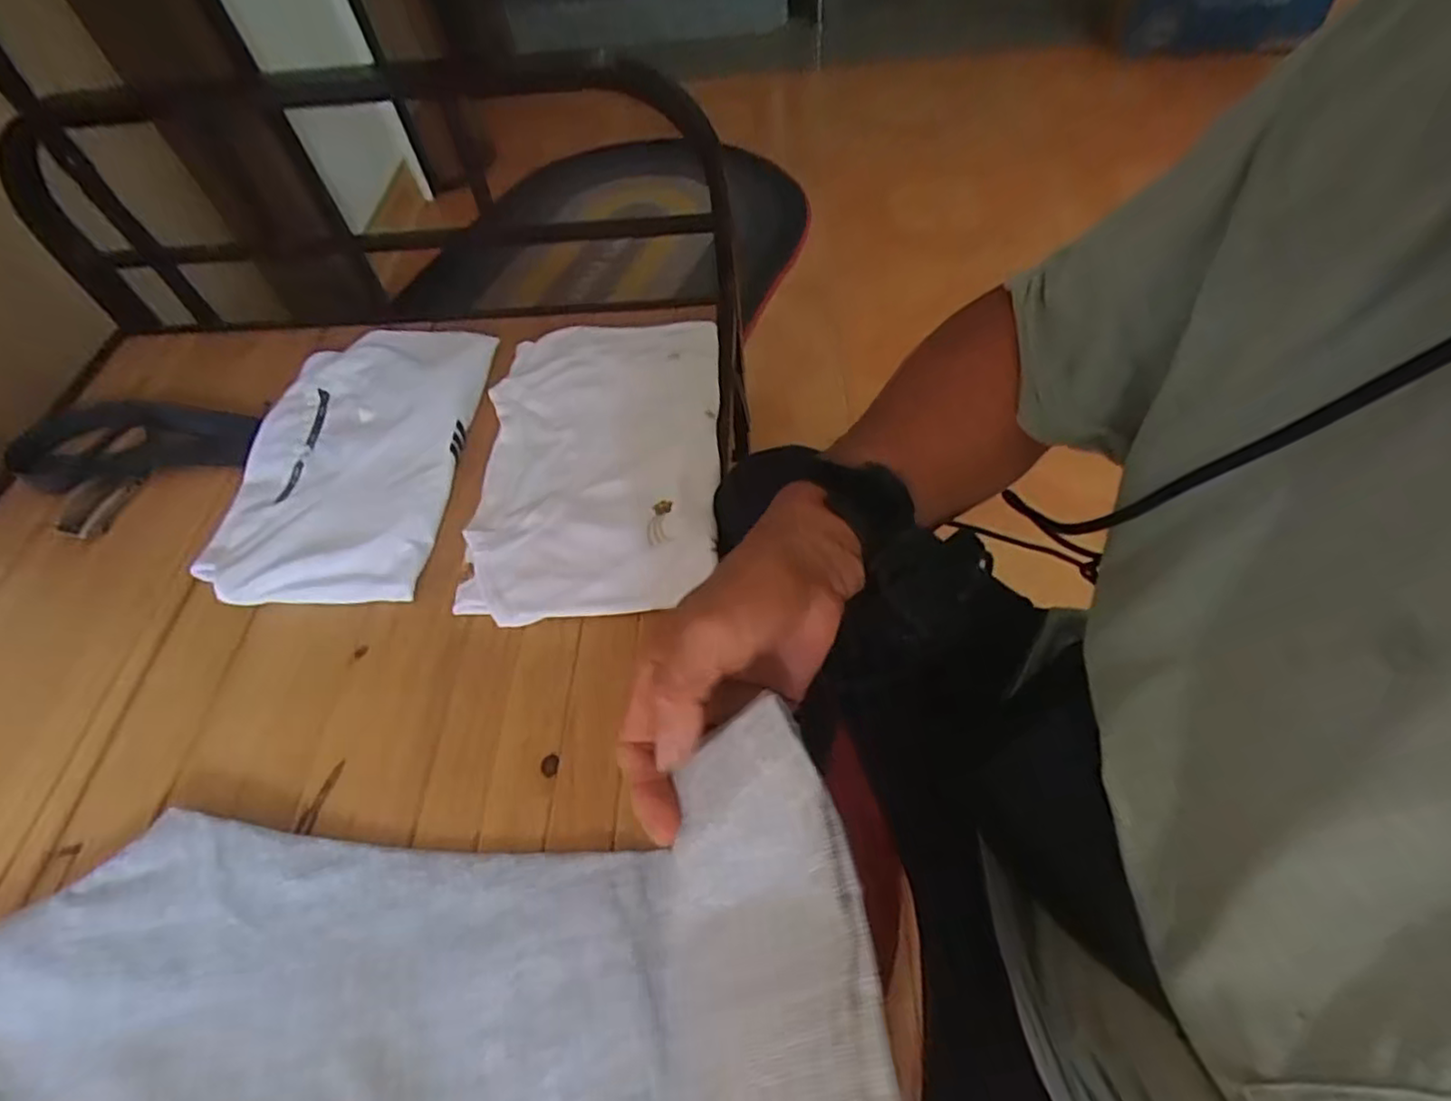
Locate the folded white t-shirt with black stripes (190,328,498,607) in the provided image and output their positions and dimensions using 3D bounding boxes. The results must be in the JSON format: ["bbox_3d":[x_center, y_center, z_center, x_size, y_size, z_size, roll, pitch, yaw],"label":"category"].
[{"bbox_3d":[-0.376,-0.101,0.693,0.216,0.020,0.331,-2,57,3],"label":"folded white t-shirt with black stripes"}]

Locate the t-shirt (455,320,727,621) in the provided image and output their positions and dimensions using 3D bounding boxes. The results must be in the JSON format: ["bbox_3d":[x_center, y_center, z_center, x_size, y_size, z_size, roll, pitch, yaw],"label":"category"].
[{"bbox_3d":[-0.121,-0.104,0.676,0.226,0.014,0.360,-4,57,2],"label":"t-shirt"}]

